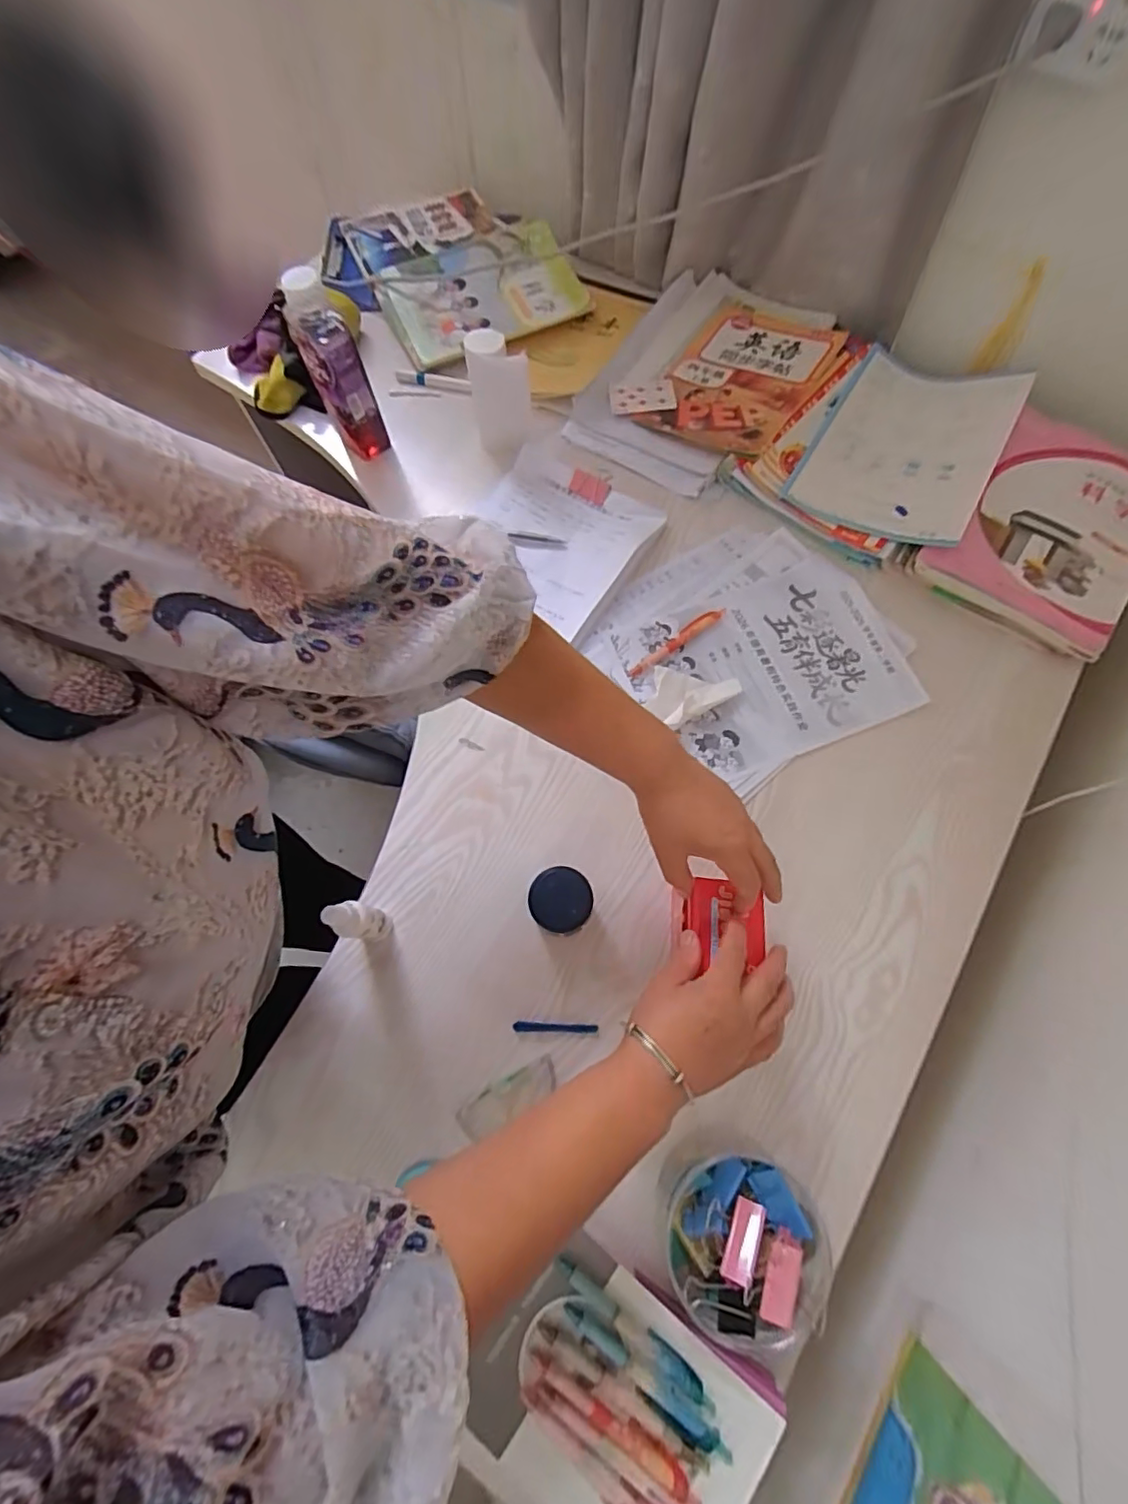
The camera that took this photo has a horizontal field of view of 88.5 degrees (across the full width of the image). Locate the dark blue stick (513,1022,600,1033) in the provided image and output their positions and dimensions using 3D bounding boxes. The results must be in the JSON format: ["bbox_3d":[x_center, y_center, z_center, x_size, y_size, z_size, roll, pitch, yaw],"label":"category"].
[{"bbox_3d":[-0.008,0.249,0.524,0.076,0.005,0.008,0,70,2],"label":"dark blue stick"}]

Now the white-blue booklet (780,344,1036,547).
[{"bbox_3d":[0.419,-0.382,0.708,0.200,0.036,0.289,30,74,12],"label":"white-blue booklet"}]

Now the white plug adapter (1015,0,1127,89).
[{"bbox_3d":[0.452,-0.629,0.493,0.096,0.075,0.029,2,70,3],"label":"white plug adapter"}]

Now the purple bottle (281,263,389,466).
[{"bbox_3d":[-0.263,-0.435,0.676,0.059,0.196,0.058,-26,71,-7],"label":"purple bottle"}]

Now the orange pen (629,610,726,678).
[{"bbox_3d":[0.127,-0.125,0.651,0.137,0.010,0.016,-37,73,-11],"label":"orange pen"}]

